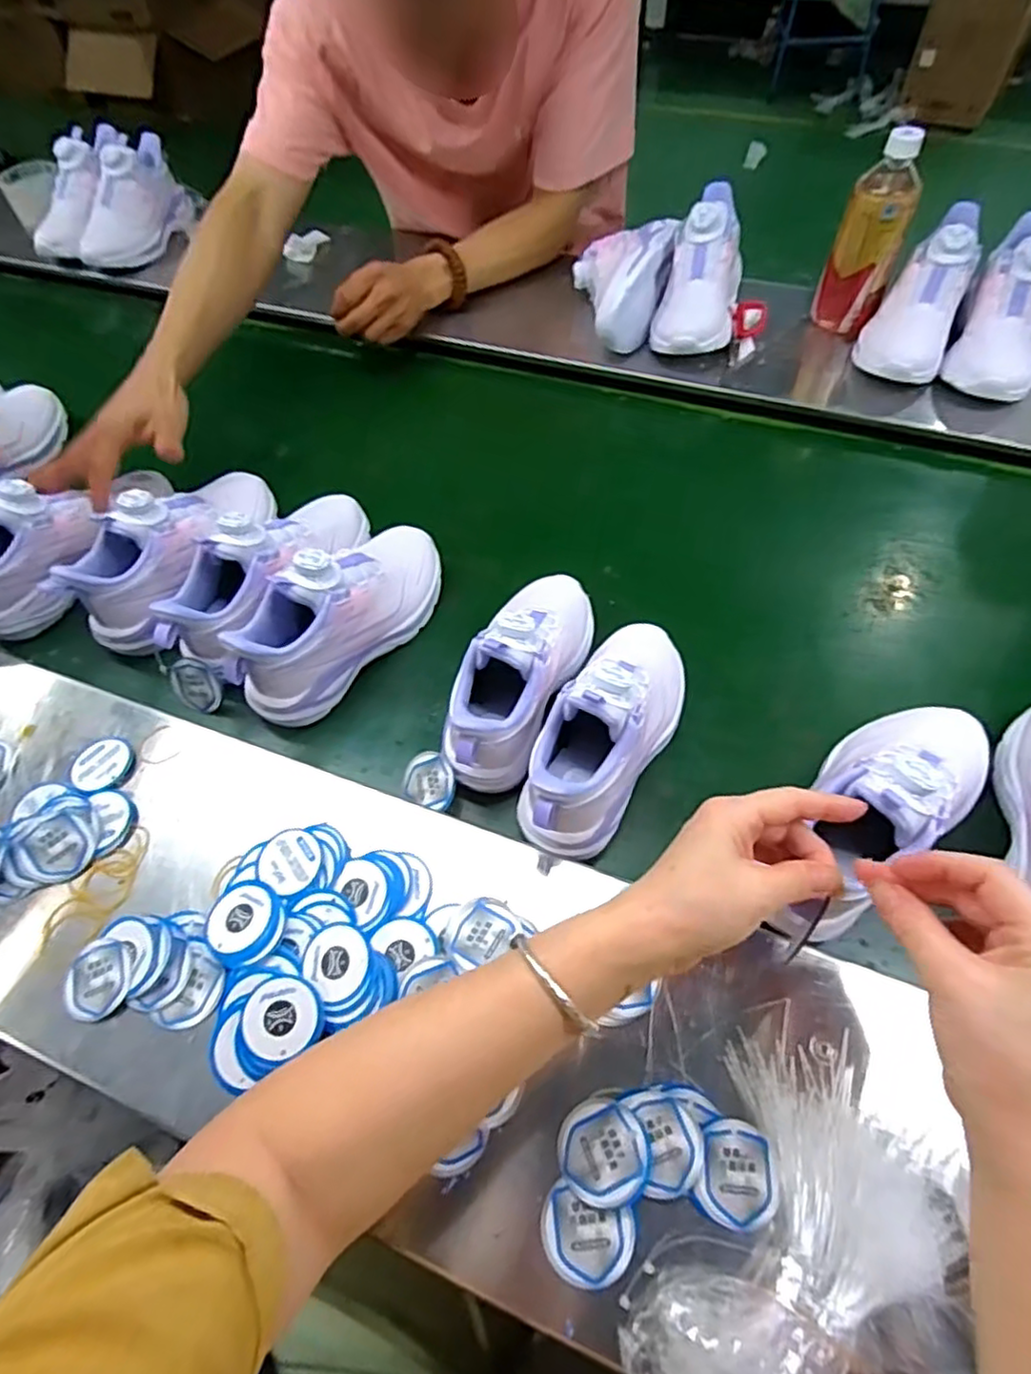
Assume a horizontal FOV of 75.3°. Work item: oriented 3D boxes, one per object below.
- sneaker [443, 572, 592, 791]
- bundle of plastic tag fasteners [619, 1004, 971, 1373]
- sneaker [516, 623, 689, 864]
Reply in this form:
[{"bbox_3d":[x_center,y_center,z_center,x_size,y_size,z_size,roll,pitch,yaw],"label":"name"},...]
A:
[{"bbox_3d":[0.006,-0.019,0.541,0.080,0.110,0.215,17,53,12],"label":"sneaker"},{"bbox_3d":[0.149,0.291,0.342,0.127,0.029,0.197,24,64,17],"label":"bundle of plastic tag fasteners"},{"bbox_3d":[0.073,0.017,0.504,0.093,0.100,0.211,25,55,17],"label":"sneaker"}]

